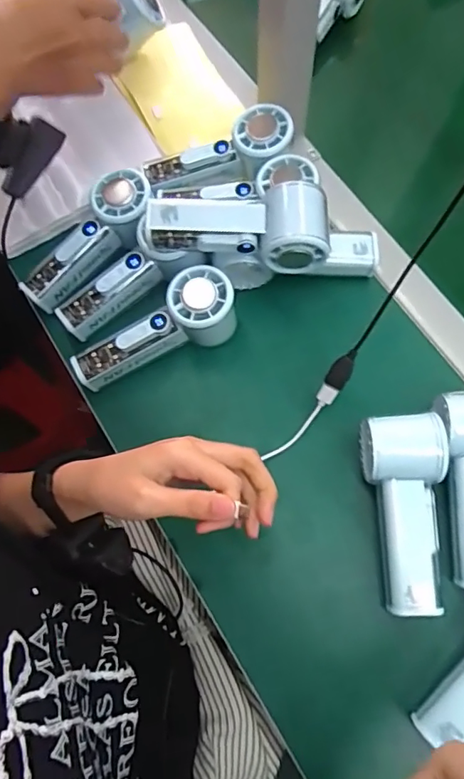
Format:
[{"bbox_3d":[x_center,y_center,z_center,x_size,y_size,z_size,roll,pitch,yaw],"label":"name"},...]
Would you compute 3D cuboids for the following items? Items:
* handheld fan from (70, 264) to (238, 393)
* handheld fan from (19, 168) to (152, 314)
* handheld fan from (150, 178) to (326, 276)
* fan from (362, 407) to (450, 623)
[{"bbox_3d":[-0.065,-0.050,0.460,0.153,0.051,0.056,-29,72,7],"label":"handheld fan"},{"bbox_3d":[-0.129,-0.136,0.481,0.060,0.041,0.149,42,93,14],"label":"handheld fan"},{"bbox_3d":[0.007,-0.137,0.432,0.145,0.049,0.055,2,71,3],"label":"handheld fan"},{"bbox_3d":[0.135,0.095,0.407,0.061,0.049,0.150,-2,84,2],"label":"fan"}]

